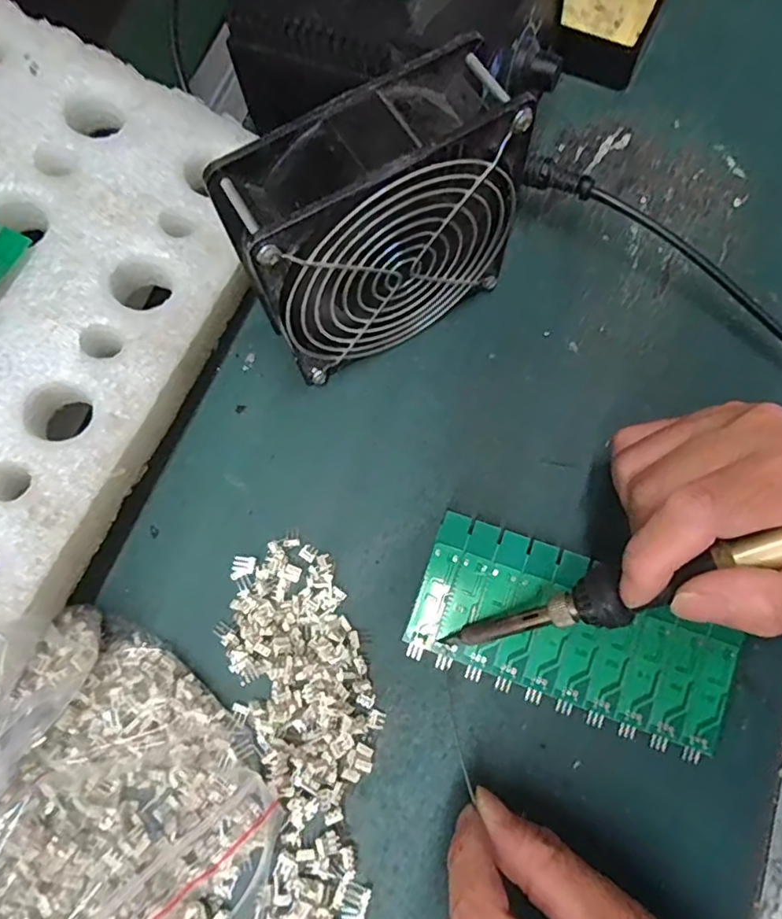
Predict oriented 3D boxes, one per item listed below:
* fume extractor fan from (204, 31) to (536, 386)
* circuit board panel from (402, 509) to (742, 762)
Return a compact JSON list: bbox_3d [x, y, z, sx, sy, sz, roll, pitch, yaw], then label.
[{"bbox_3d":[-0.004,-0.097,0.263,0.120,0.119,0.048,-30,75,-7],"label":"fume extractor fan"},{"bbox_3d":[0.082,0.076,0.267,0.138,0.013,0.061,19,75,7],"label":"circuit board panel"}]

